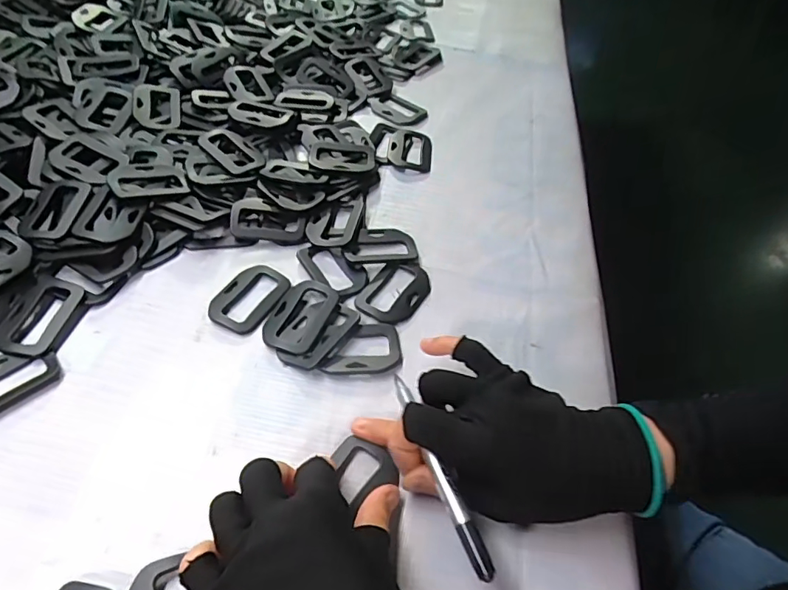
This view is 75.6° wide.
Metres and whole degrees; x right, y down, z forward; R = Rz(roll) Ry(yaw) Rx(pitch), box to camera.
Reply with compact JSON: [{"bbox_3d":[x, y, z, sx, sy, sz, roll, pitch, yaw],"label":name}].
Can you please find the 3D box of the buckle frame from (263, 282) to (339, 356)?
[{"bbox_3d":[-0.068,0.014,0.366,0.041,0.011,0.059,17,51,9],"label":"buckle frame"}]

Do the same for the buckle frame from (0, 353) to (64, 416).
[{"bbox_3d":[-0.250,0.055,0.326,0.060,0.004,0.043,-34,61,-28],"label":"buckle frame"}]

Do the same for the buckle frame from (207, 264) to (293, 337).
[{"bbox_3d":[-0.108,0.002,0.379,0.044,0.005,0.060,21,52,12],"label":"buckle frame"}]

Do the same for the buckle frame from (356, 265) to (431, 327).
[{"bbox_3d":[0.001,-0.003,0.389,0.042,0.005,0.062,25,53,15],"label":"buckle frame"}]

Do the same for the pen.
[{"bbox_3d":[0.023,0.092,0.274,0.008,0.007,0.119,-14,47,-15],"label":"pen"}]

